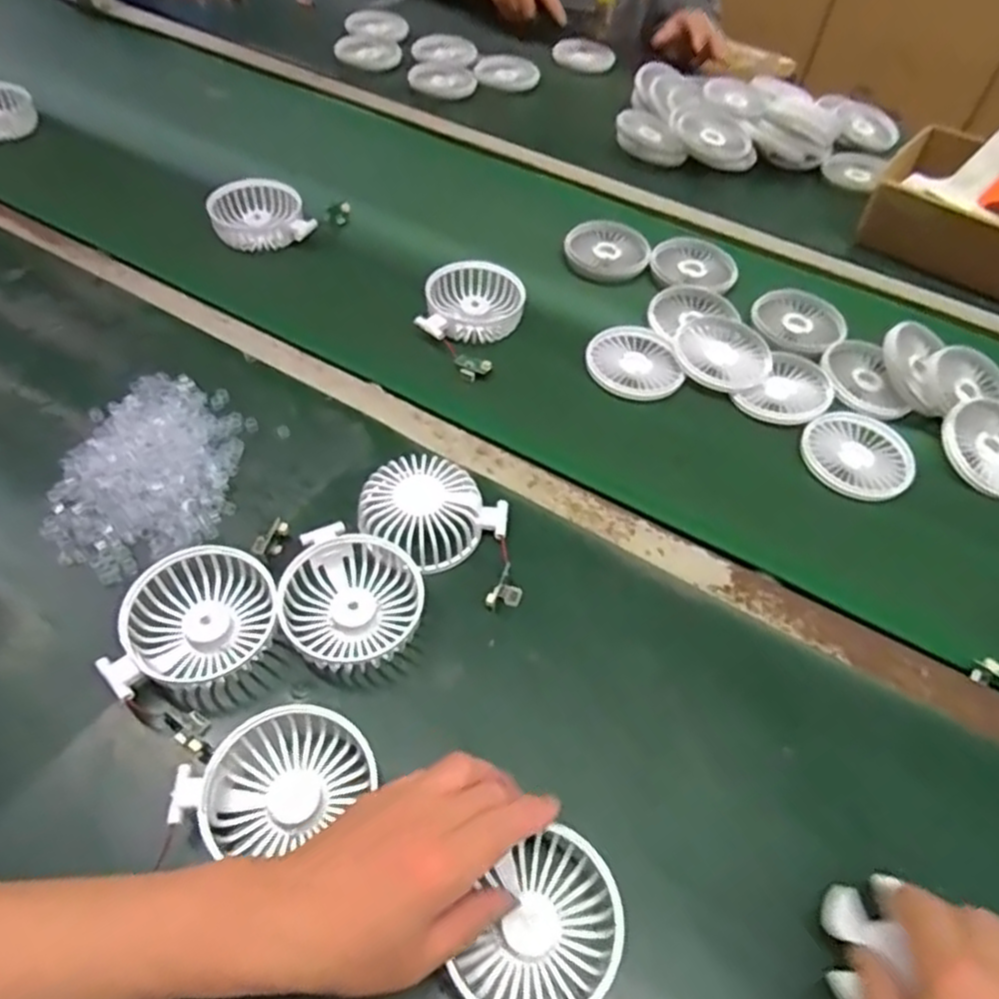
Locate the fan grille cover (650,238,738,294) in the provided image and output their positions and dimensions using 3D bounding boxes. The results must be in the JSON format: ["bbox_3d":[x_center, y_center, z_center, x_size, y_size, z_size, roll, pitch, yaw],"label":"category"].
[{"bbox_3d":[0.205,-0.251,0.756,0.087,0.016,0.087,12,52,3],"label":"fan grille cover"}]

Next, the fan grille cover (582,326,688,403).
[{"bbox_3d":[0.123,-0.125,0.646,0.086,0.013,0.086,21,53,10],"label":"fan grille cover"}]

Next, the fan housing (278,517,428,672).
[{"bbox_3d":[-0.096,0.064,0.463,0.082,0.030,0.084,3,52,-4],"label":"fan housing"}]

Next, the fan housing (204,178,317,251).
[{"bbox_3d":[-0.245,-0.289,0.725,0.091,0.034,0.086,-16,55,-18],"label":"fan housing"}]

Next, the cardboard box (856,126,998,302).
[{"bbox_3d":[0.537,-0.316,0.799,0.210,0.068,0.209,32,55,18],"label":"cardboard box"}]

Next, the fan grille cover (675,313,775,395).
[{"bbox_3d":[0.207,-0.136,0.651,0.084,0.011,0.095,33,56,19],"label":"fan grille cover"}]

